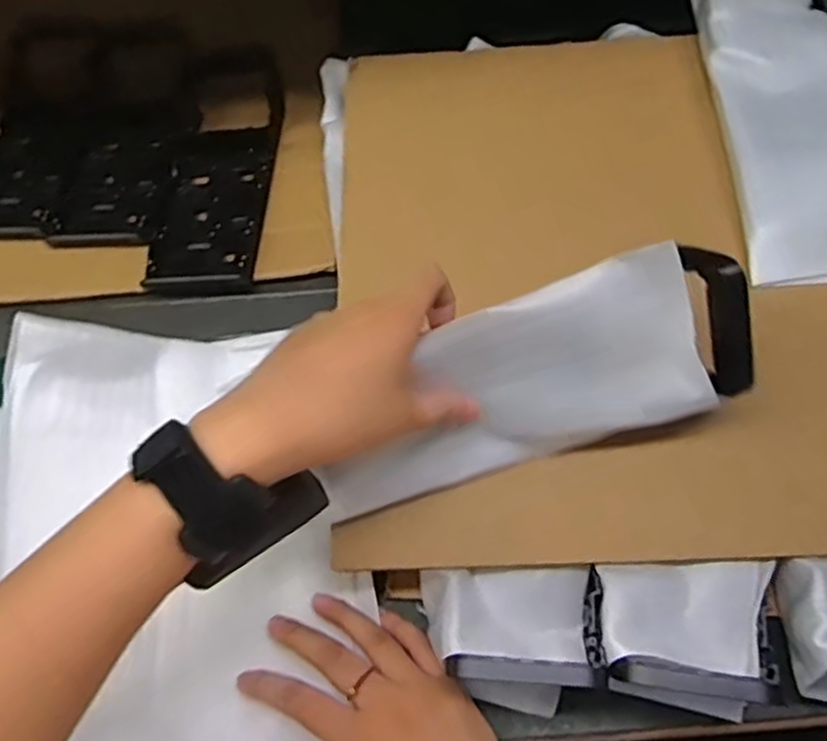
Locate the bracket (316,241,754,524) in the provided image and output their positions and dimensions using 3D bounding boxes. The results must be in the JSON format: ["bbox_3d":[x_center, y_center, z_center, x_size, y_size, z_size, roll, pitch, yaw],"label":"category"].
[{"bbox_3d":[0.056,0.005,0.368,0.215,0.093,0.021,-16,25,6],"label":"bracket"}]

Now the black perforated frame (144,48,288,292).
[{"bbox_3d":[-0.149,-0.160,0.572,0.084,0.018,0.232,-4,59,2],"label":"black perforated frame"}]

